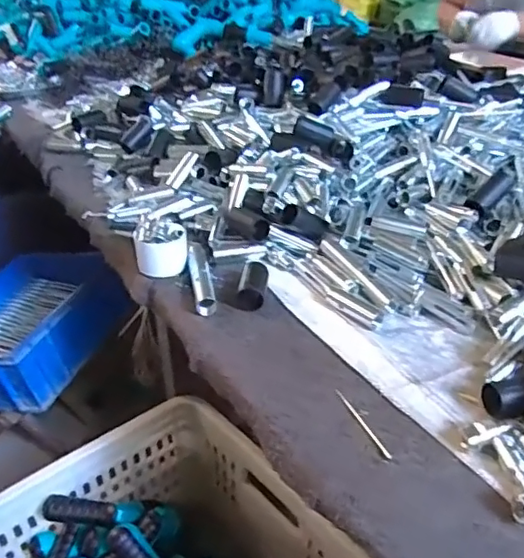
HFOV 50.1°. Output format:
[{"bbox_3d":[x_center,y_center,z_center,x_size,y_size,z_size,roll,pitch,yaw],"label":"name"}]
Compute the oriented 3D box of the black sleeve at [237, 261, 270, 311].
[{"bbox_3d":[-0.009,0.006,0.675,0.029,0.026,0.080,5,35,8],"label":"black sleeve"}]

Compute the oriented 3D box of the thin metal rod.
[{"bbox_3d":[0.092,0.130,0.514,0.006,0.004,0.088,-15,37,-20],"label":"thin metal rod"}]

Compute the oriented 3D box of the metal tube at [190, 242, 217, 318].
[{"bbox_3d":[-0.075,0.000,0.698,0.023,0.022,0.139,-6,35,-8],"label":"metal tube"}]

